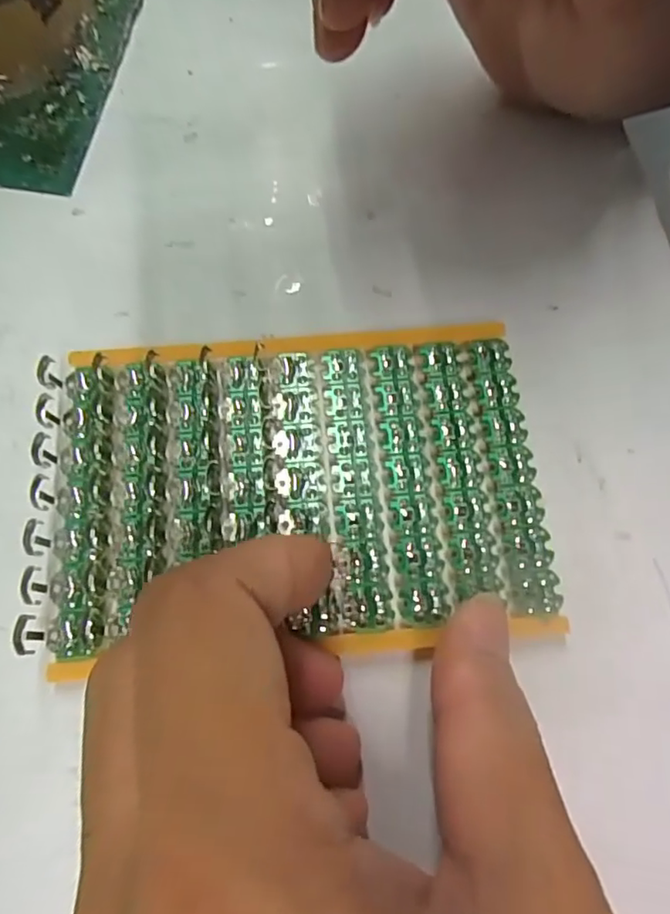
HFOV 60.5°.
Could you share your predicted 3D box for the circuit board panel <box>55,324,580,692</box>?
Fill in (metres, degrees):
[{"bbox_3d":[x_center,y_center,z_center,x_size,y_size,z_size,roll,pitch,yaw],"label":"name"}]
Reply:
[{"bbox_3d":[-0.009,0.006,0.147,0.121,0.004,0.083,-4,71,-3],"label":"circuit board panel"}]

